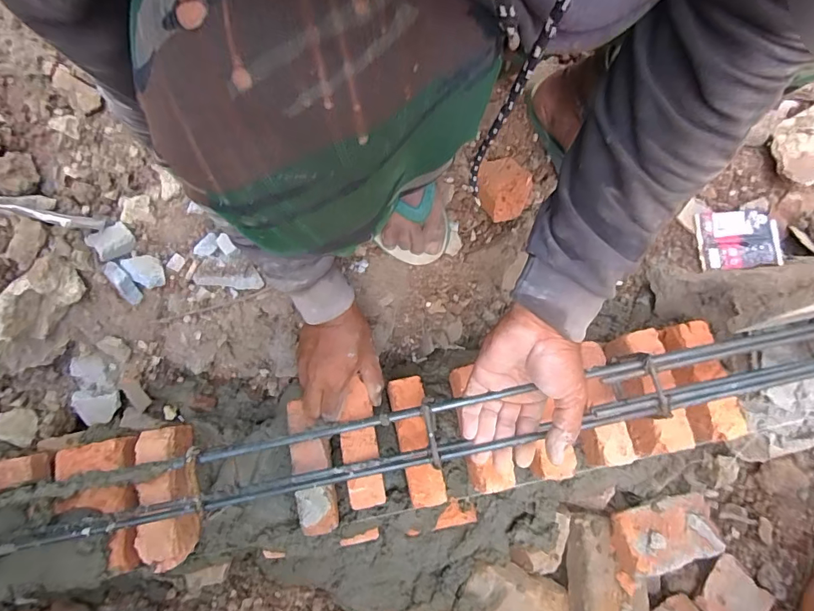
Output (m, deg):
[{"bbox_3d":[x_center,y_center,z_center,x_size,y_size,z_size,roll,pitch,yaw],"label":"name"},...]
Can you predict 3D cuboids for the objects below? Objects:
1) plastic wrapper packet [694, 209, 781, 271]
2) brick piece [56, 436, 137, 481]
[{"bbox_3d":[0.509,-0.102,0.684,0.110,0.007,0.091,-4,78,10],"label":"plastic wrapper packet"},{"bbox_3d":[-0.395,0.193,0.561,0.088,0.040,0.037,-12,76,-3],"label":"brick piece"}]

